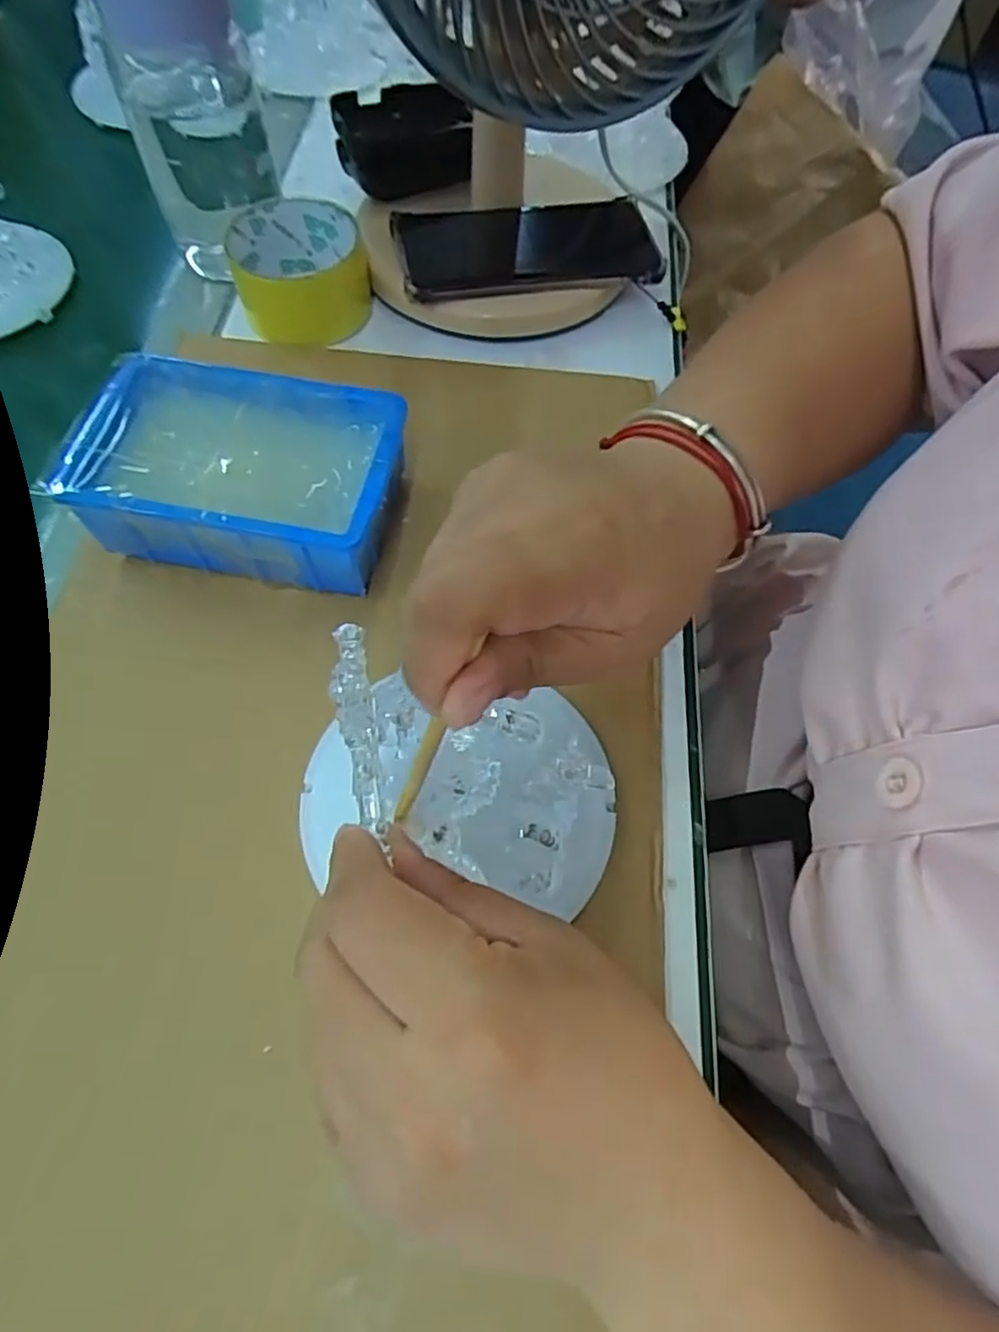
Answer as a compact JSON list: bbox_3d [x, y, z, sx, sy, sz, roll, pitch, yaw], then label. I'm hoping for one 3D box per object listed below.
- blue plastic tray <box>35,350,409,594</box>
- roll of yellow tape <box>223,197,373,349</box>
[{"bbox_3d":[-0.128,-0.090,0.335,0.161,0.058,0.097,11,63,3],"label":"blue plastic tray"},{"bbox_3d":[-0.124,-0.248,0.421,0.079,0.045,0.080,1,63,-2],"label":"roll of yellow tape"}]

